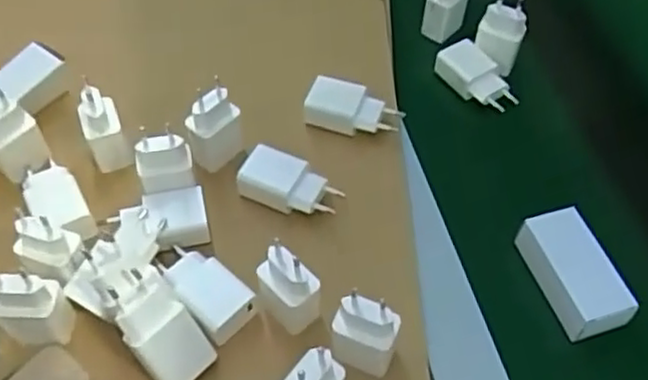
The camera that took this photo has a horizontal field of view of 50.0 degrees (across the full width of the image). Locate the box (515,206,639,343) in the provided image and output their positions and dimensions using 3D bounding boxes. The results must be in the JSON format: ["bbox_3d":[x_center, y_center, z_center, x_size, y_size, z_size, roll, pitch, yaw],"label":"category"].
[{"bbox_3d":[0.181,0.059,0.505,0.045,0.031,0.090,-14,56,-13],"label":"box"}]

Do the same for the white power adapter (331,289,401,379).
[{"bbox_3d":[0.026,0.093,0.446,0.038,0.071,0.023,20,55,11],"label":"white power adapter"}]

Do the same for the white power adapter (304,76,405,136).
[{"bbox_3d":[0.025,-0.066,0.582,0.077,0.036,0.031,14,54,8],"label":"white power adapter"}]

